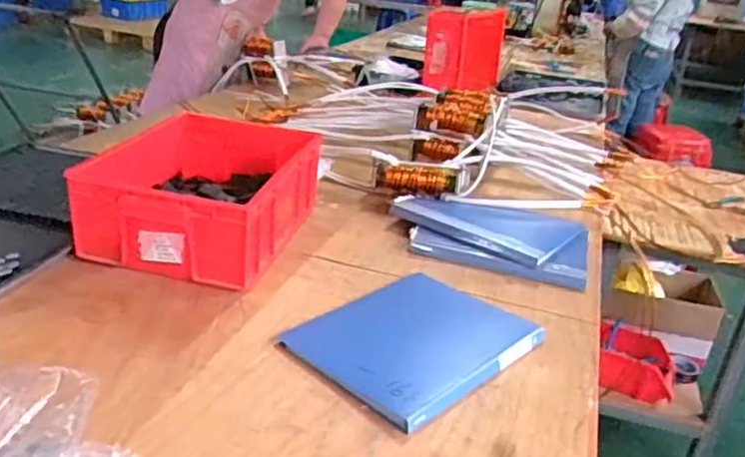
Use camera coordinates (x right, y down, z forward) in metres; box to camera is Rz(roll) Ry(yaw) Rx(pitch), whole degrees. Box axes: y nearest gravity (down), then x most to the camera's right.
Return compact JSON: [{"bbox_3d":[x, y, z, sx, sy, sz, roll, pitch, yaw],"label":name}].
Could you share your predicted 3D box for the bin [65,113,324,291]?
[{"bbox_3d":[-0.285,-0.071,1.184,0.297,0.137,0.410,11,25,7],"label":"bin"}]

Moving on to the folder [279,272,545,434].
[{"bbox_3d":[0.062,0.150,0.929,0.230,0.026,0.299,27,31,35],"label":"folder"}]

